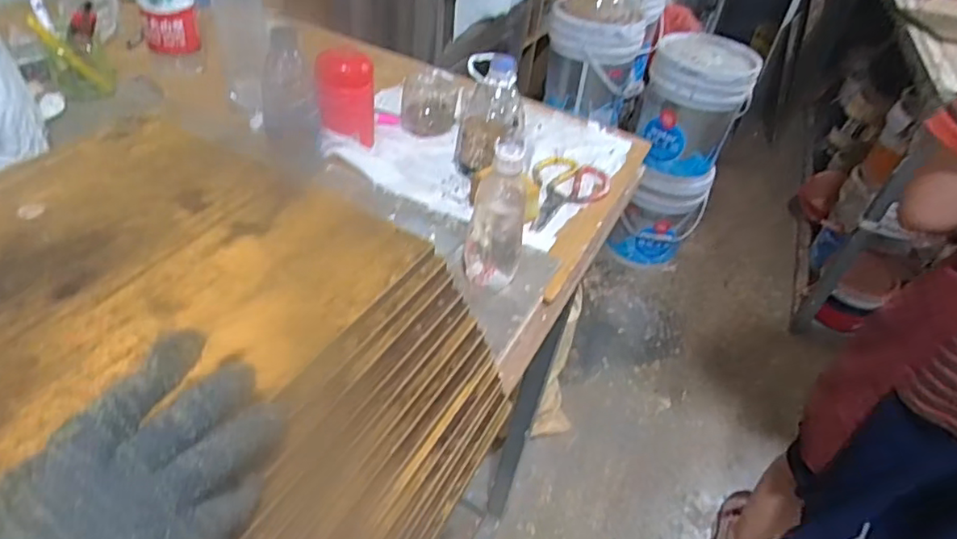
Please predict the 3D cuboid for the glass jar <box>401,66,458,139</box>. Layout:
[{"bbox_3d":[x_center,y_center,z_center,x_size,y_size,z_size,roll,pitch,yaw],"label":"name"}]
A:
[{"bbox_3d":[-0.081,-0.276,0.959,0.090,0.081,0.090,4,41,-4],"label":"glass jar"}]

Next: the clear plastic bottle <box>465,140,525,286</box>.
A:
[{"bbox_3d":[0.020,-0.047,0.633,0.055,0.172,0.053,4,41,-4],"label":"clear plastic bottle"}]

